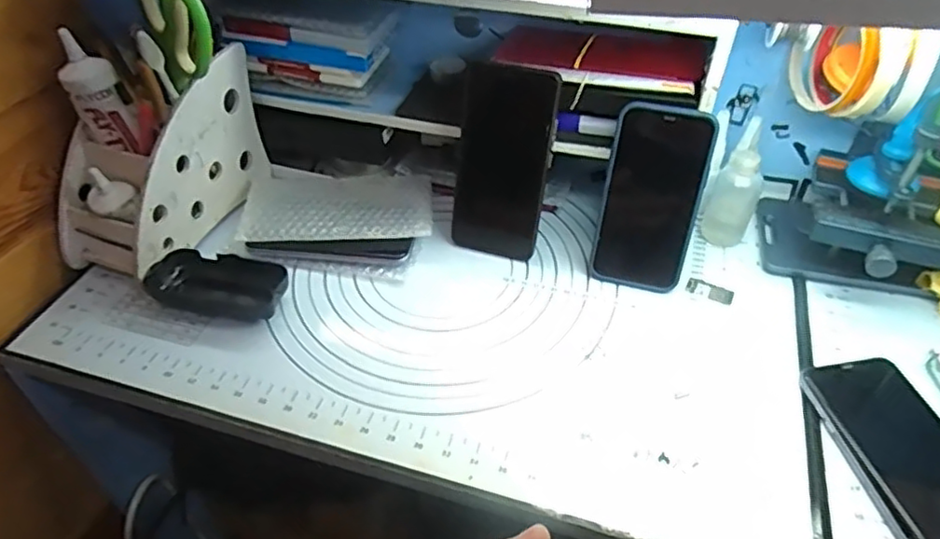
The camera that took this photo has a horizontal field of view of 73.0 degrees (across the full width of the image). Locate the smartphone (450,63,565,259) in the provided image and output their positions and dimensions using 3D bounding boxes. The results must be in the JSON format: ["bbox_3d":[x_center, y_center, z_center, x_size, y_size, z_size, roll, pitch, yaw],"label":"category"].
[{"bbox_3d":[0.028,-0.087,0.538,0.073,0.161,0.009,13,27,10],"label":"smartphone"}]

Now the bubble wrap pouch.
[{"bbox_3d":[-0.122,-0.053,0.587,0.169,0.025,0.122,5,44,5],"label":"bubble wrap pouch"}]

